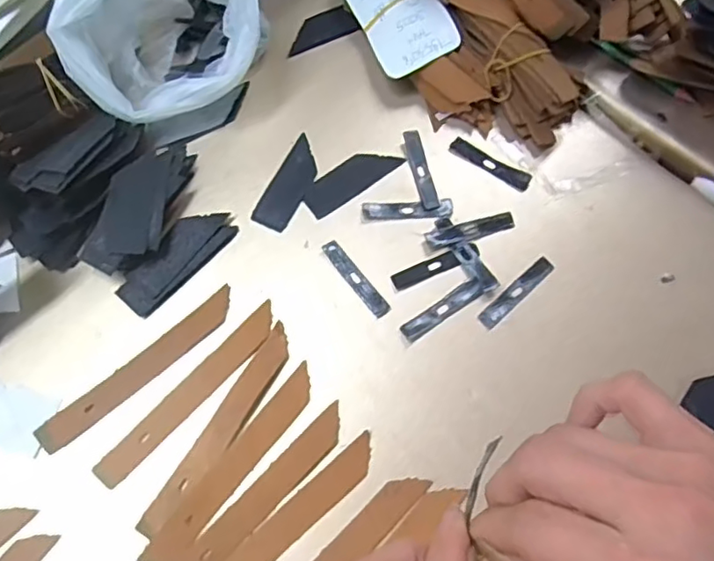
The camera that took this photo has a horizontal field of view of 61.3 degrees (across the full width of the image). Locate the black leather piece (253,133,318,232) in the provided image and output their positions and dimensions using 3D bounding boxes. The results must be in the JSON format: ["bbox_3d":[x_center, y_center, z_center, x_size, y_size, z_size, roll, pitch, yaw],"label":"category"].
[{"bbox_3d":[-0.041,-0.060,0.371,0.023,0.004,0.063,26,73,11],"label":"black leather piece"}]

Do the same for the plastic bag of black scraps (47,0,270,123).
[{"bbox_3d":[-0.117,-0.154,0.371,0.117,0.073,0.101,-22,71,-5],"label":"plastic bag of black scraps"}]

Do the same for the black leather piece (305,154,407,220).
[{"bbox_3d":[-0.004,-0.063,0.372,0.062,0.004,0.023,-36,73,-10],"label":"black leather piece"}]

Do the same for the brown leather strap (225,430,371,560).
[{"bbox_3d":[-0.040,0.127,0.305,0.125,0.005,0.025,-37,73,-10],"label":"brown leather strap"}]

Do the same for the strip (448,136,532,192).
[{"bbox_3d":[0.082,-0.072,0.371,0.053,0.004,0.013,33,75,13],"label":"strip"}]

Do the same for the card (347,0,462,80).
[{"bbox_3d":[0.025,-0.180,0.390,0.052,0.012,0.101,-26,73,5],"label":"card"}]

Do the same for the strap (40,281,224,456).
[{"bbox_3d":[-0.120,0.049,0.336,0.124,0.005,0.016,-39,73,-11],"label":"strap"}]

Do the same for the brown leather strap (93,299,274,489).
[{"bbox_3d":[-0.091,0.061,0.331,0.016,0.006,0.124,41,77,15],"label":"brown leather strap"}]

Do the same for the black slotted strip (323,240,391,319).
[{"bbox_3d":[-0.001,-0.002,0.348,0.010,0.004,0.054,-36,73,-10],"label":"black slotted strip"}]

